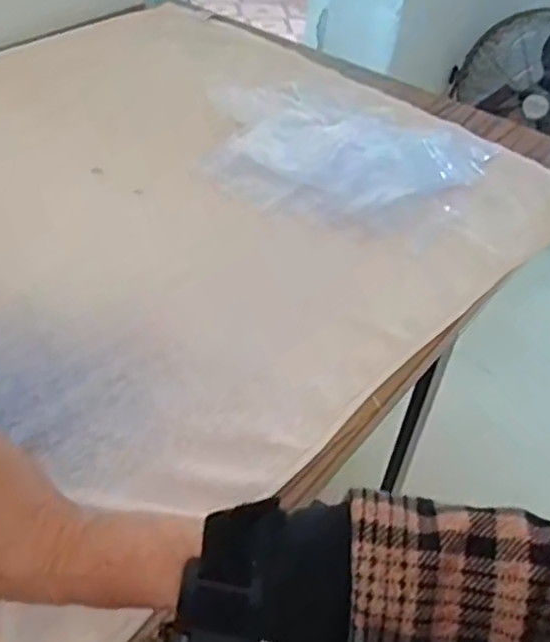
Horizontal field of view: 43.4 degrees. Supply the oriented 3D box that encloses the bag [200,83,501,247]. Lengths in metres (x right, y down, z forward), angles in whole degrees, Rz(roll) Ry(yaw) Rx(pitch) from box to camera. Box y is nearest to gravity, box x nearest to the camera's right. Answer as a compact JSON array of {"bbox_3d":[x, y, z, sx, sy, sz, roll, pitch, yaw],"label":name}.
[{"bbox_3d":[0.061,-0.189,0.743,0.307,0.032,0.244,25,46,19],"label":"bag"}]

